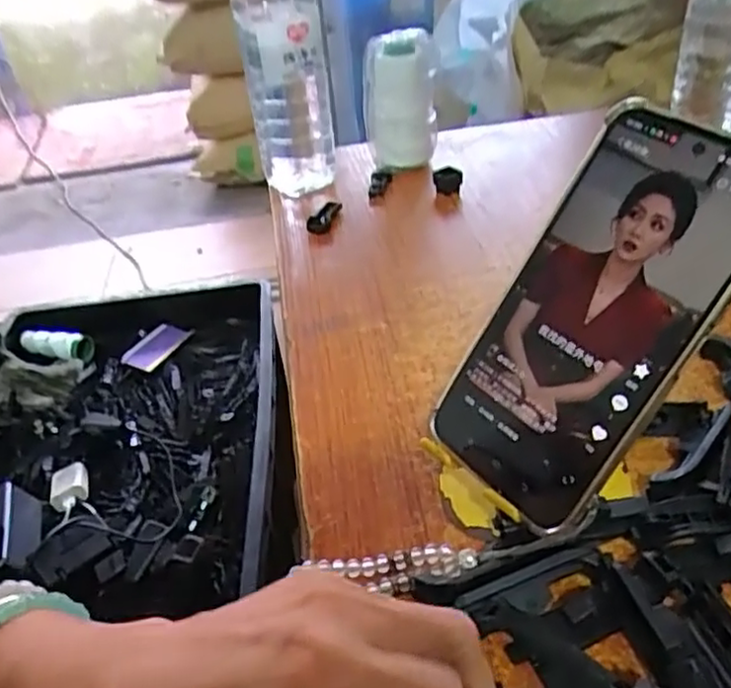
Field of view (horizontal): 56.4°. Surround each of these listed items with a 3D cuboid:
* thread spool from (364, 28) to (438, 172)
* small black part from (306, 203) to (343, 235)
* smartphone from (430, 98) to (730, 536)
[{"bbox_3d":[0.032,-0.225,0.624,0.063,0.113,0.069,-4,38,4],"label":"thread spool"},{"bbox_3d":[-0.034,-0.104,0.570,0.014,0.013,0.042,11,41,22],"label":"small black part"},{"bbox_3d":[0.092,-0.010,0.280,0.006,0.169,0.078,11,23,-49],"label":"smartphone"}]

